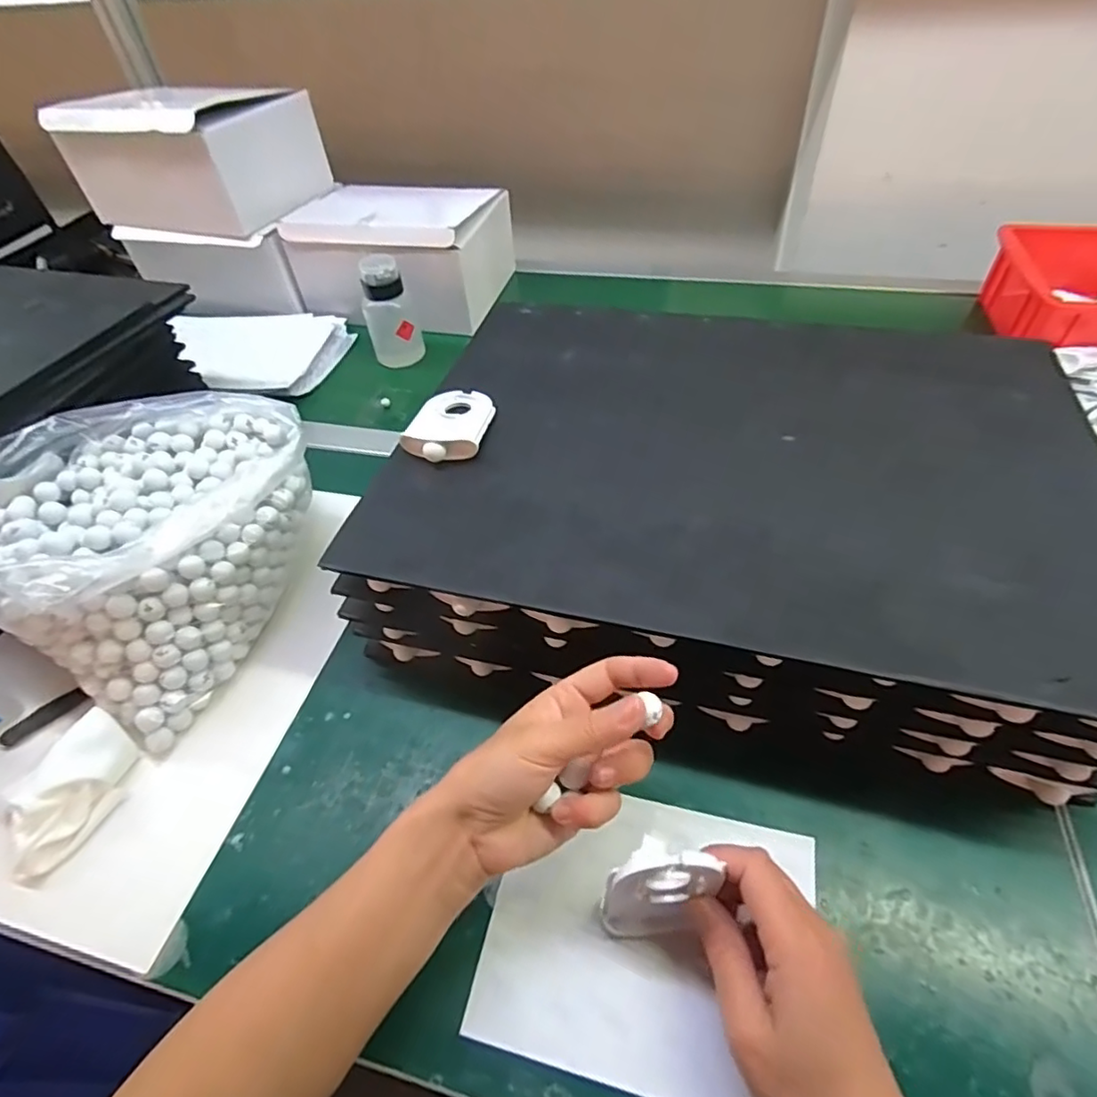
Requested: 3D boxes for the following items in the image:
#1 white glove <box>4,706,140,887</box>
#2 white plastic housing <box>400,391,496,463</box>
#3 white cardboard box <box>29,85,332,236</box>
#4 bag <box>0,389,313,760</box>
[{"bbox_3d":[-0.304,0.153,0.371,0.044,0.034,0.088,18,52,20],"label":"white glove"},{"bbox_3d":[-0.073,-0.096,0.451,0.055,0.018,0.085,6,49,10],"label":"white plastic housing"},{"bbox_3d":[-0.442,-0.500,0.753,0.250,0.119,0.188,12,50,15],"label":"white cardboard box"},{"bbox_3d":[-0.303,-0.013,0.458,0.197,0.120,0.231,19,52,20],"label":"bag"}]

